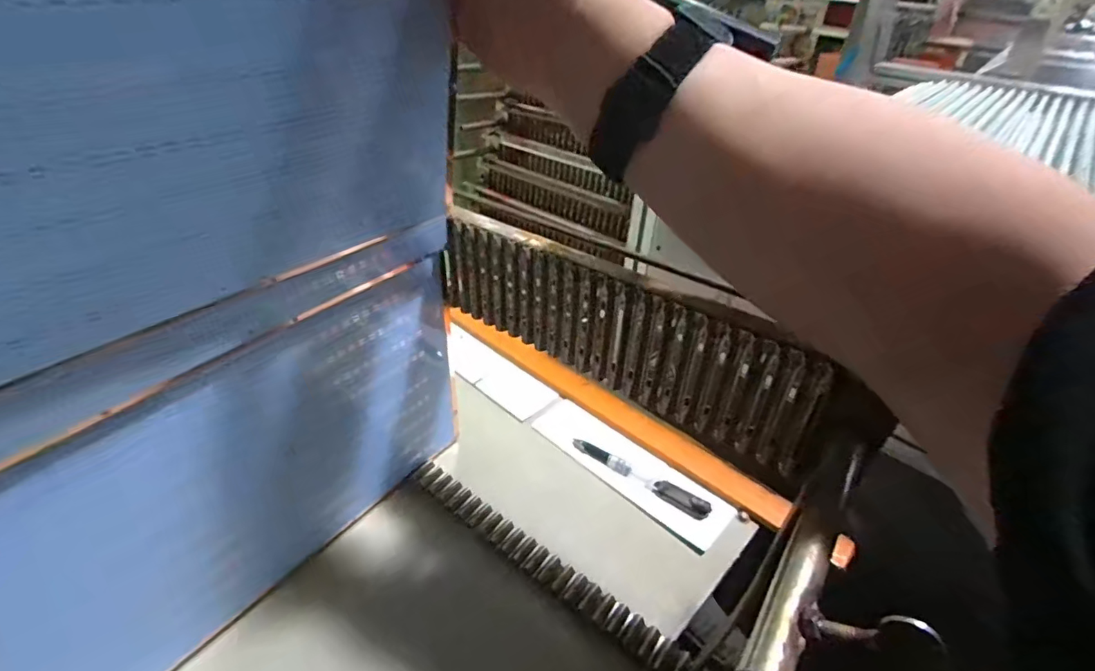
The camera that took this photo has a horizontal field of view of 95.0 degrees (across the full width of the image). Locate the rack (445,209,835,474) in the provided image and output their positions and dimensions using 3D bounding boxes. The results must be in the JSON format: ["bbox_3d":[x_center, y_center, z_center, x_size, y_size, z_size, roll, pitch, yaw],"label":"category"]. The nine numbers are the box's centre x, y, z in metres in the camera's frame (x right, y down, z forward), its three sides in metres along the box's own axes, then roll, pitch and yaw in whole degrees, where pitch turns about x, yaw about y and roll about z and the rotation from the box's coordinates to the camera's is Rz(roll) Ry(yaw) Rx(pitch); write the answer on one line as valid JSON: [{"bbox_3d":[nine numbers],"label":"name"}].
[{"bbox_3d":[0.036,-0.011,0.331,0.268,0.087,0.025,27,44,27],"label":"rack"}]

